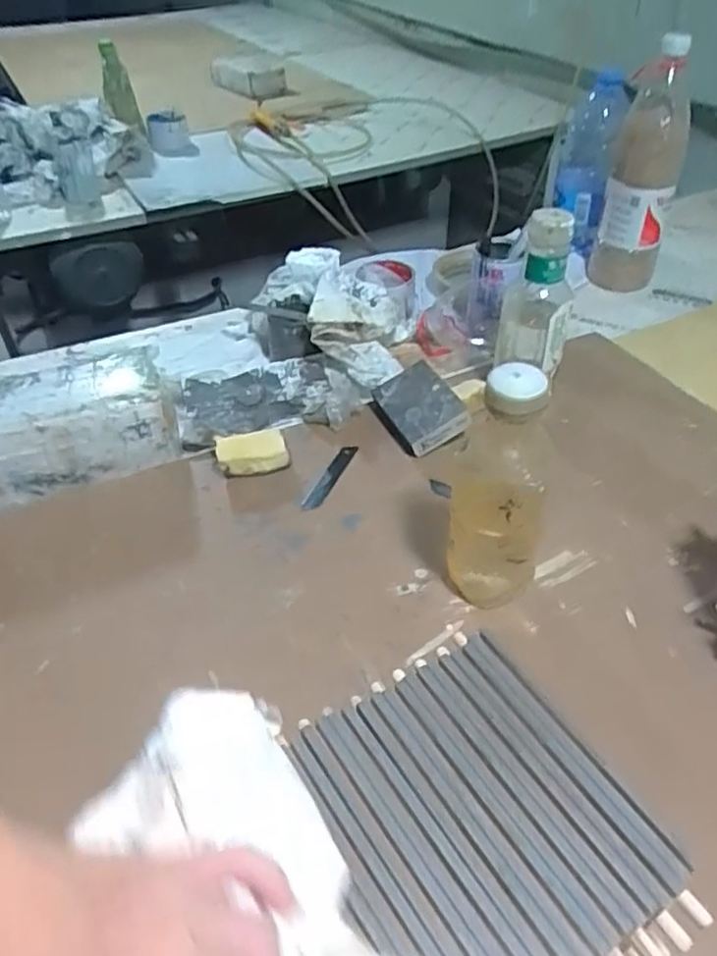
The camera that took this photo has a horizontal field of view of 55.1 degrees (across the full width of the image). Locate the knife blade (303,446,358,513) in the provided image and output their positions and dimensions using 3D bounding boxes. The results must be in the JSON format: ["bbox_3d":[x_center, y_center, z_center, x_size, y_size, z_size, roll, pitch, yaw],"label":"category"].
[{"bbox_3d":[-0.027,0.001,0.676,0.016,0.007,0.094,24,50,10],"label":"knife blade"}]

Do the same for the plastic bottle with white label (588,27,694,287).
[{"bbox_3d":[0.376,-0.396,0.904,0.087,0.295,0.083,17,45,16],"label":"plastic bottle with white label"}]

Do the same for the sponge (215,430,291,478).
[{"bbox_3d":[-0.105,-0.024,0.682,0.068,0.028,0.038,-9,43,-11],"label":"sponge"}]

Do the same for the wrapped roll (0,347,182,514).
[{"bbox_3d":[-0.297,-0.051,0.669,0.220,0.081,0.102,-14,45,-17],"label":"wrapped roll"}]

